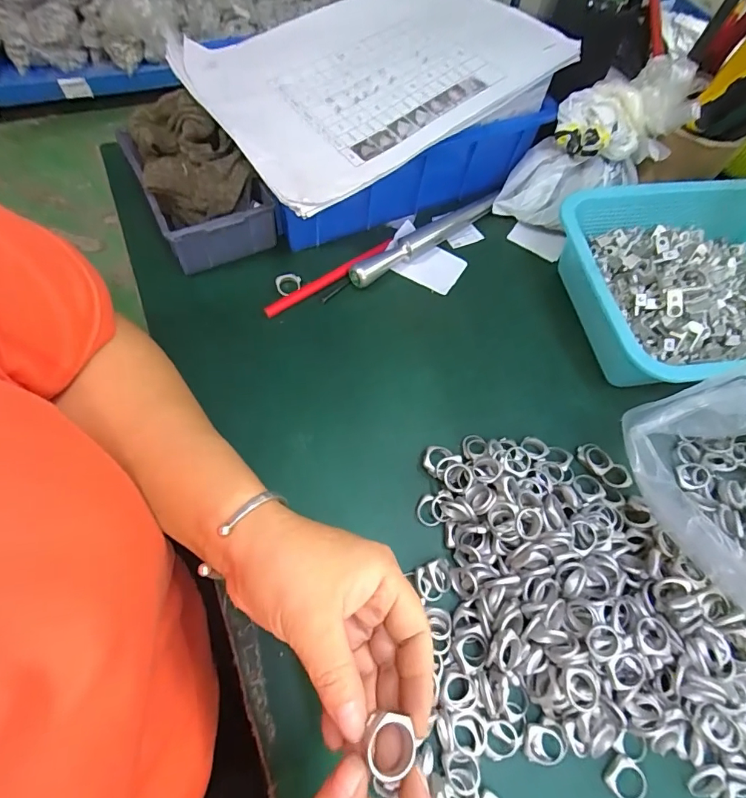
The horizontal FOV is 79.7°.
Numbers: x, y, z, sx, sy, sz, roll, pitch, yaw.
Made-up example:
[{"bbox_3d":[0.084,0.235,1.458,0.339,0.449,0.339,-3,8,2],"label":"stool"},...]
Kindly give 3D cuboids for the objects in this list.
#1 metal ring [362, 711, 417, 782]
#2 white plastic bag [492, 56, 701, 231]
[{"bbox_3d":[0.007,0.150,0.193,0.021,0.005,0.024,-8,64,-7],"label":"metal ring"},{"bbox_3d":[0.210,-0.235,0.438,0.183,0.086,0.092,-33,64,24],"label":"white plastic bag"}]

